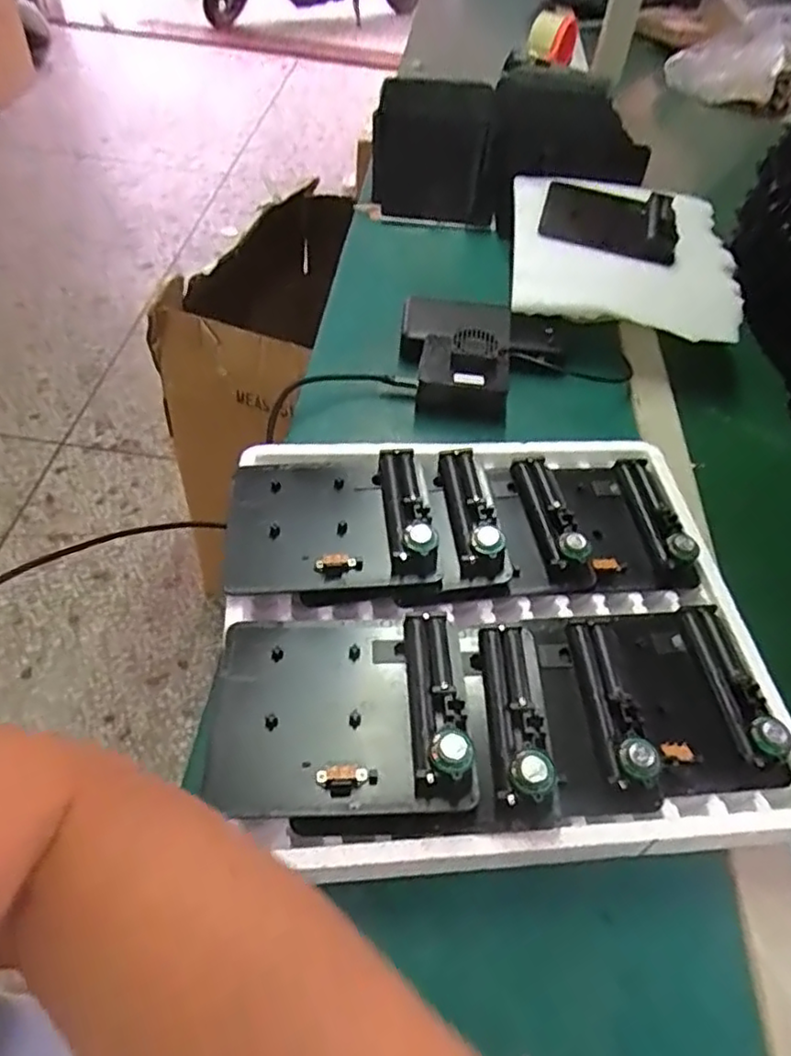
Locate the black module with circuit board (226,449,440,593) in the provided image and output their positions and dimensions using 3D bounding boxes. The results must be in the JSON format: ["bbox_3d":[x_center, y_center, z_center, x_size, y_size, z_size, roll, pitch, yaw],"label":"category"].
[{"bbox_3d":[-0.044,-0.009,0.427,0.132,0.028,0.107,-3,52,-7],"label":"black module with circuit board"}]

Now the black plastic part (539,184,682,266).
[{"bbox_3d":[0.218,-0.317,0.673,0.133,0.027,0.100,14,52,6],"label":"black plastic part"}]

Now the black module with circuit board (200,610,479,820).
[{"bbox_3d":[-0.031,0.091,0.344,0.131,0.029,0.111,0,52,-5],"label":"black module with circuit board"}]

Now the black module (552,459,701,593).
[{"bbox_3d":[0.158,-0.007,0.464,0.078,0.021,0.110,-4,52,-8],"label":"black module"}]

